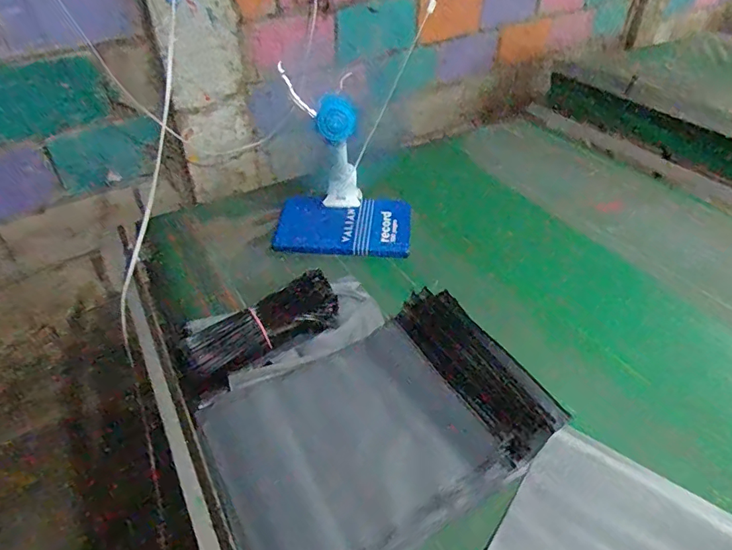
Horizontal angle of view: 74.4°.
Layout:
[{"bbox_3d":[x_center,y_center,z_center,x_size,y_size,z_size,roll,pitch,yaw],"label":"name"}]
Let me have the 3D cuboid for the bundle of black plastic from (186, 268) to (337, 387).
[{"bbox_3d":[-0.157,0.091,0.814,0.235,0.084,0.105,-25,46,-26],"label":"bundle of black plastic"}]

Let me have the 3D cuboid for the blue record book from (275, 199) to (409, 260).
[{"bbox_3d":[-0.045,-0.107,1.045,0.287,0.034,0.147,5,58,-10],"label":"blue record book"}]

